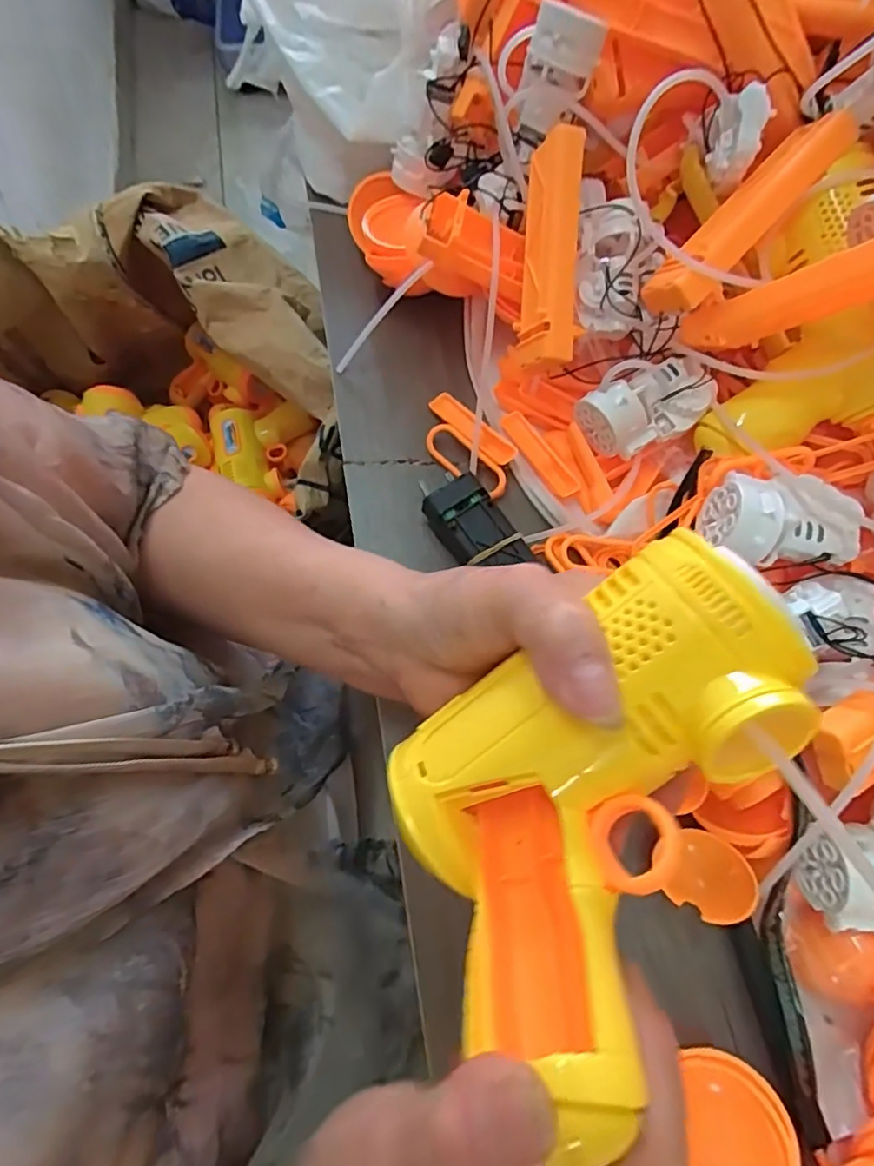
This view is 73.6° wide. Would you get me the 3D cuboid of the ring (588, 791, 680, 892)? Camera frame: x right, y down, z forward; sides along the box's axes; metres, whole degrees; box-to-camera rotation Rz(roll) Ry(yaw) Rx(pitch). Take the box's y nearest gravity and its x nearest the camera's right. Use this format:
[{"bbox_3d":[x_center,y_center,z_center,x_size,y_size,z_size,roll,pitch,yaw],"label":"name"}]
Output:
[{"bbox_3d":[0.054,0.070,0.158,0.022,0.004,0.025,-20,44,15],"label":"ring"}]

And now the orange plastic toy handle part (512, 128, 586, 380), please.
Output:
[{"bbox_3d":[0.058,-0.168,0.298,0.026,0.031,0.110,3,97,0],"label":"orange plastic toy handle part"}]

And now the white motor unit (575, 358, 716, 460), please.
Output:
[{"bbox_3d":[0.112,-0.095,0.312,0.064,0.031,0.042,-30,74,-11],"label":"white motor unit"}]

